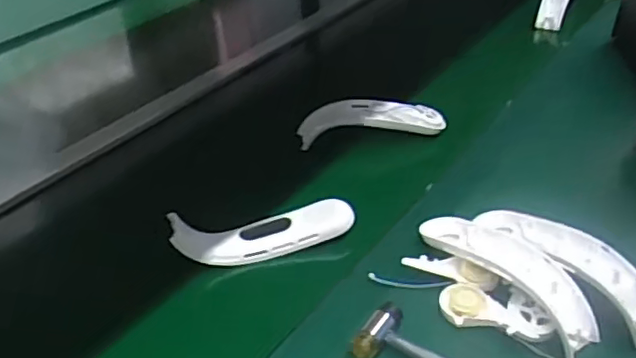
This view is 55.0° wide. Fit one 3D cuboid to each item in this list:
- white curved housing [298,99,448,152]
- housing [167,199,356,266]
[{"bbox_3d":[0.071,-0.080,0.826,0.191,0.034,0.059,-6,38,-6],"label":"white curved housing"},{"bbox_3d":[-0.056,0.051,0.655,0.189,0.055,0.052,-15,39,-16],"label":"housing"}]

